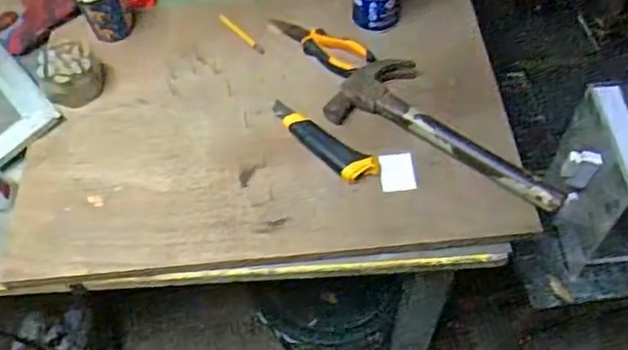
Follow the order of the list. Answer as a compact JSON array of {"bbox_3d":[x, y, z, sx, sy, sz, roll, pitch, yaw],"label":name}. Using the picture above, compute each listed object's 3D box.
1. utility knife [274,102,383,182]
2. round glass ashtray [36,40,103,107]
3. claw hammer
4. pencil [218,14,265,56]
[{"bbox_3d":[0.008,-0.046,0.763,0.043,0.018,0.157,-41,65,-19],"label":"utility knife"},{"bbox_3d":[-0.314,-0.129,0.819,0.079,0.049,0.085,-2,59,3],"label":"round glass ashtray"},{"bbox_3d":[0.165,-0.063,0.757,0.290,0.029,0.115,25,63,17],"label":"claw hammer"},{"bbox_3d":[-0.100,-0.194,0.877,0.012,0.007,0.102,-37,64,-17],"label":"pencil"}]

